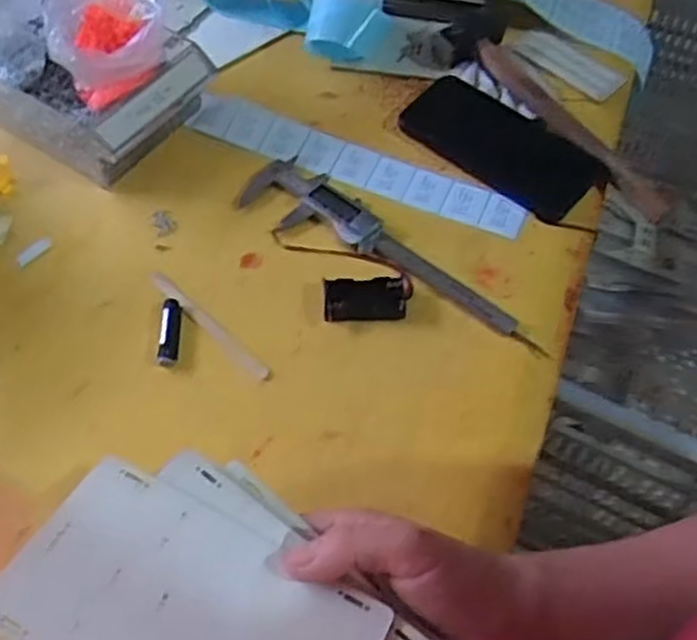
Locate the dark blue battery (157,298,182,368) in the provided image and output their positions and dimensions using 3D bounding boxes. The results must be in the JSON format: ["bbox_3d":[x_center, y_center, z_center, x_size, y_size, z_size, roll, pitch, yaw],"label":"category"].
[{"bbox_3d":[-0.122,0.006,0.522,0.014,0.014,0.051,0,57,-2],"label":"dark blue battery"}]

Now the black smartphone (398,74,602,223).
[{"bbox_3d":[0.125,-0.149,0.637,0.164,0.006,0.085,37,63,20],"label":"black smartphone"}]

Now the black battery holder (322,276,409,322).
[{"bbox_3d":[0.012,-0.016,0.548,0.057,0.009,0.034,-1,57,-3],"label":"black battery holder"}]

